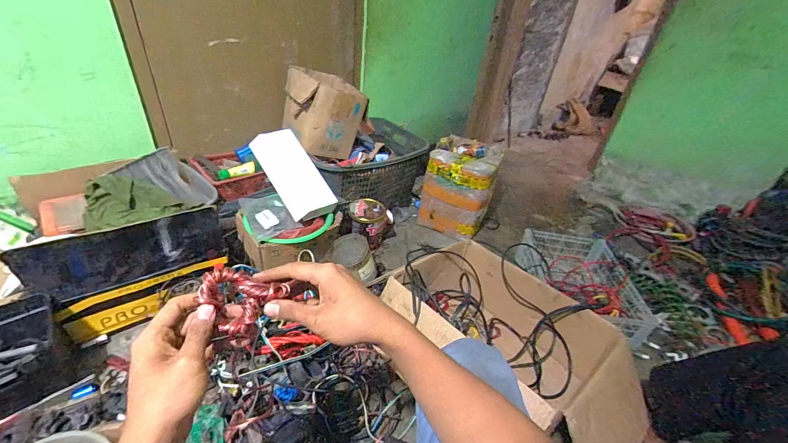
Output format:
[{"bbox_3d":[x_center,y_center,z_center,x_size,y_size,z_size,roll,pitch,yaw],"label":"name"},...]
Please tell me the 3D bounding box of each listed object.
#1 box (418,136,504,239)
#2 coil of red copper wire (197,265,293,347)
[{"bbox_3d":[0.285,-0.152,1.447,0.266,0.356,0.297,18,35,16],"label":"box"},{"bbox_3d":[-0.160,0.083,0.363,0.061,0.059,0.069,26,38,25],"label":"coil of red copper wire"}]

